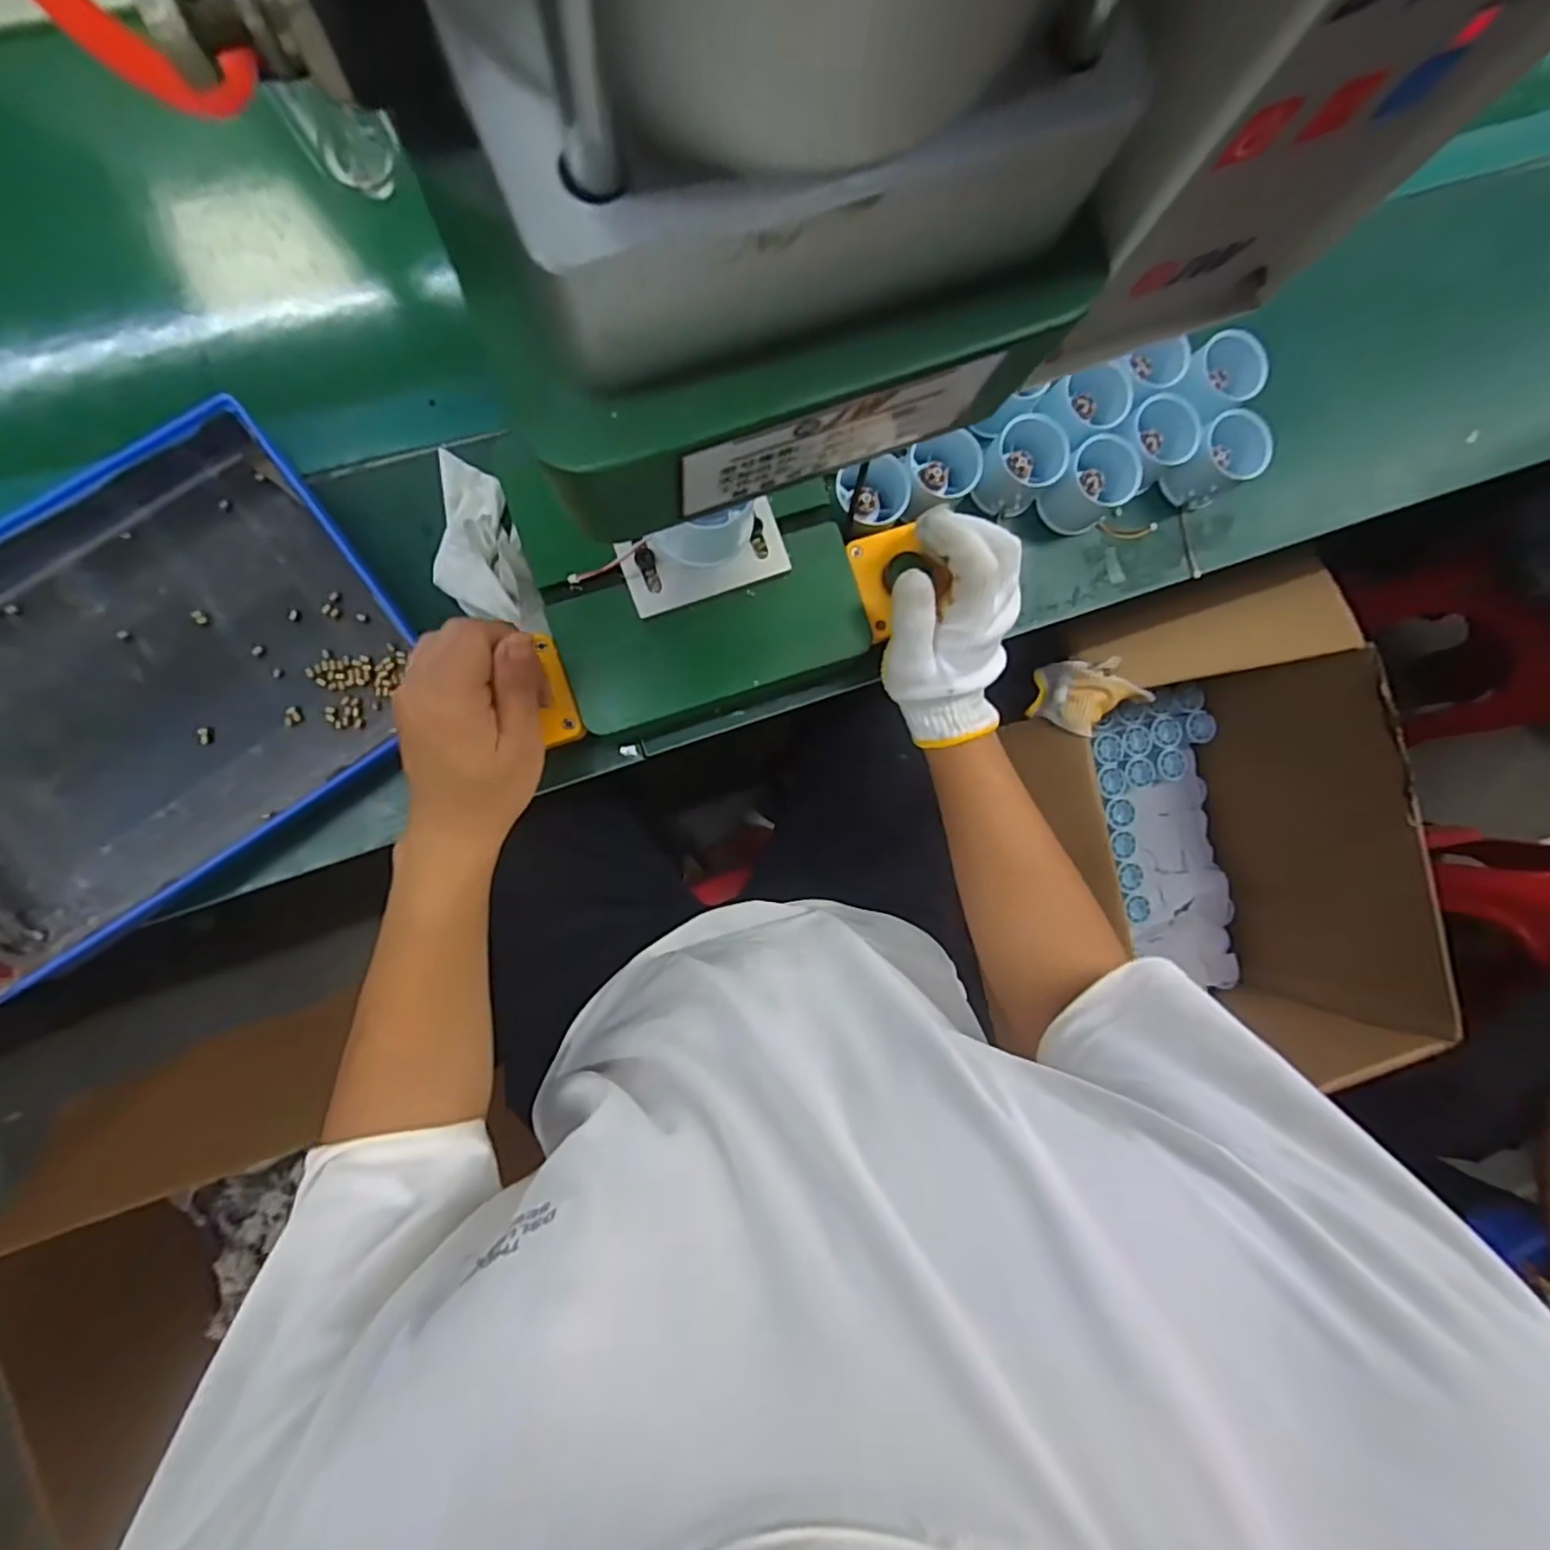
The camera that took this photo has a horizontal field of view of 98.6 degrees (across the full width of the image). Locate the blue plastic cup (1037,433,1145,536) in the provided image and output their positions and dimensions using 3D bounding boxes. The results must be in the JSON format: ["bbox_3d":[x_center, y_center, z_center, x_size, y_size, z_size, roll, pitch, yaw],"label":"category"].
[{"bbox_3d":[0.233,-0.214,0.499,0.055,0.052,0.051,0,88,-7],"label":"blue plastic cup"}]

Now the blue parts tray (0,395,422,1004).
[{"bbox_3d":[-0.399,-0.052,0.411,0.307,0.041,0.242,-35,93,-7],"label":"blue parts tray"}]

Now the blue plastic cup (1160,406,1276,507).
[{"bbox_3d":[0.331,-0.237,0.509,0.059,0.052,0.052,-28,92,-7],"label":"blue plastic cup"}]

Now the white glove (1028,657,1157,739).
[{"bbox_3d":[0.408,-0.108,0.846,0.151,0.074,0.098,-17,90,-7],"label":"white glove"}]

